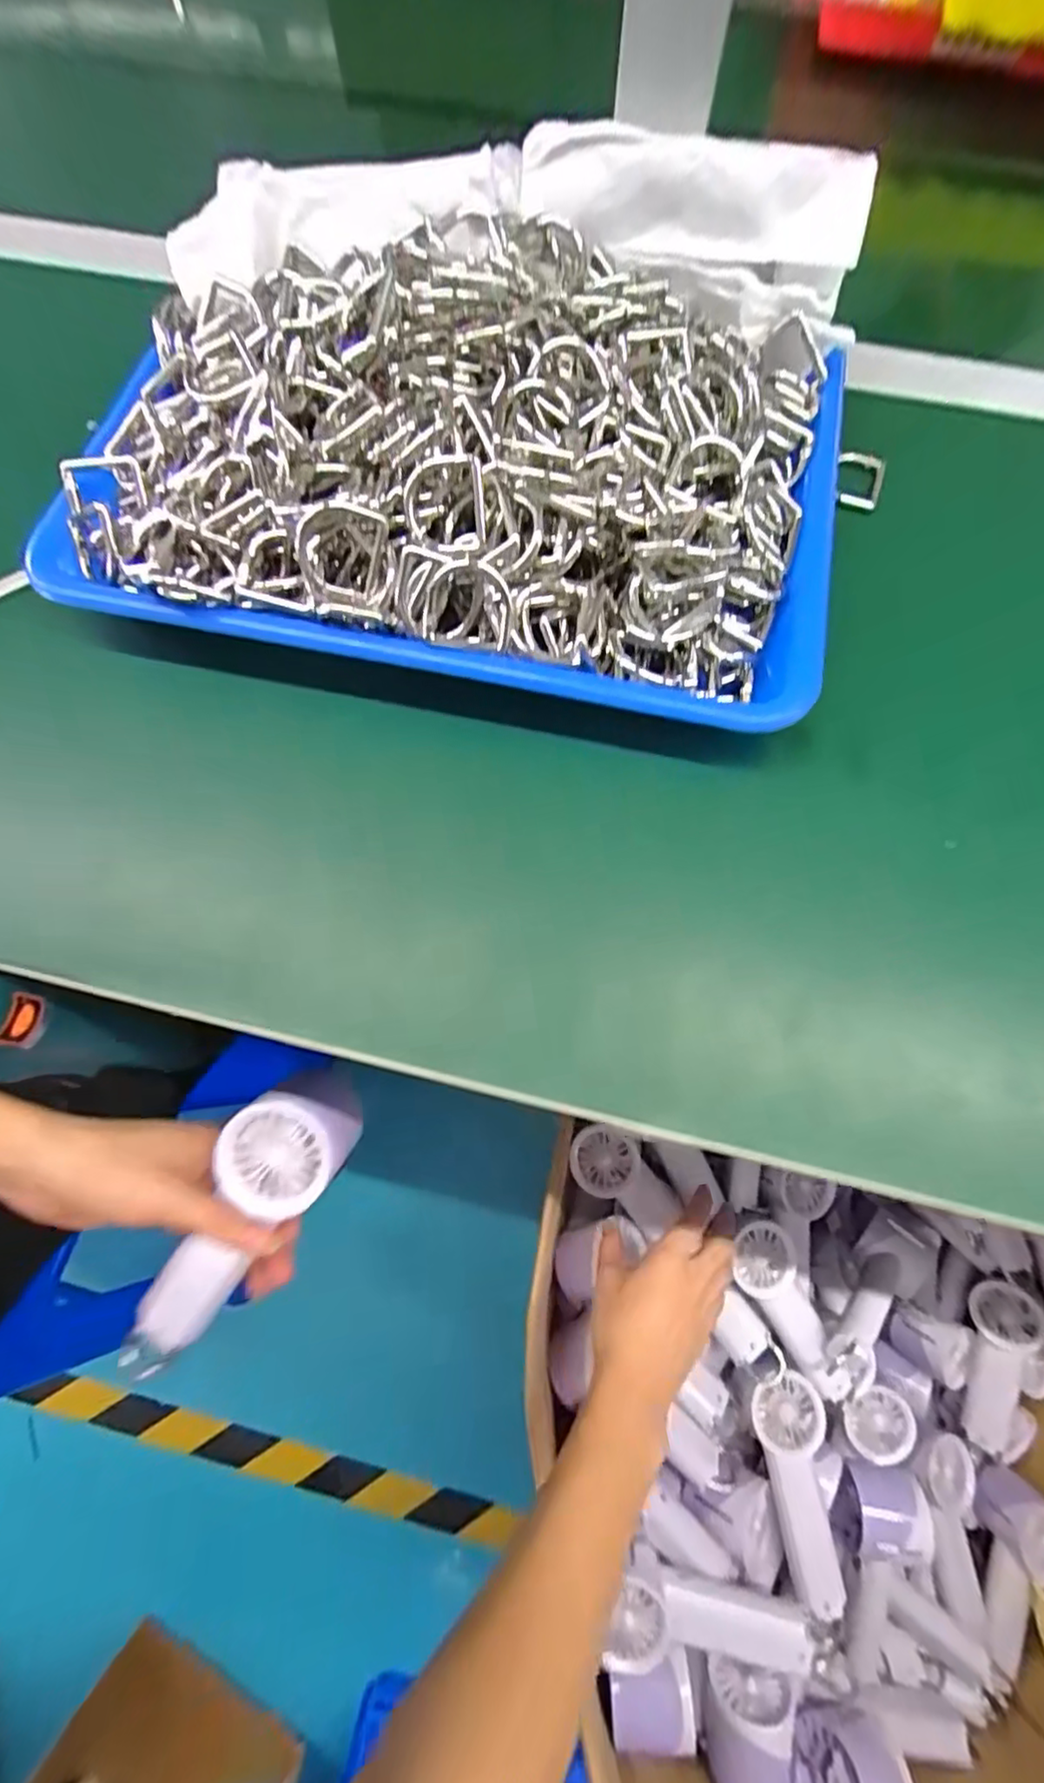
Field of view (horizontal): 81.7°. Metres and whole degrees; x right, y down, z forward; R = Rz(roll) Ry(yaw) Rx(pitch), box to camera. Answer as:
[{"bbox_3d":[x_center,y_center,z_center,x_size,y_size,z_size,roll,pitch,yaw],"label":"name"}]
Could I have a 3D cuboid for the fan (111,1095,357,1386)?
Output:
[{"bbox_3d":[-0.168,0.198,0.352,0.056,0.043,0.192,37,98,11],"label":"fan"}]

